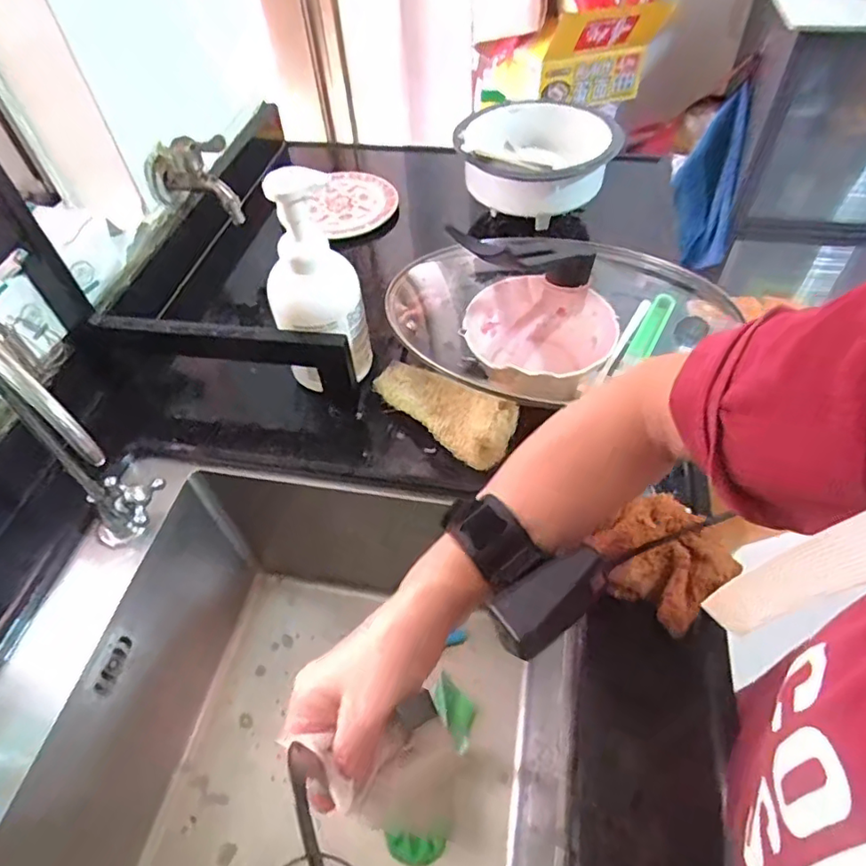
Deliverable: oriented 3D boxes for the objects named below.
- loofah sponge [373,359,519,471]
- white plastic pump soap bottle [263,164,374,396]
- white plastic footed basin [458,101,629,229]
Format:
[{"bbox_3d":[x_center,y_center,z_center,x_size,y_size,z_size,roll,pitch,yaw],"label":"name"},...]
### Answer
[{"bbox_3d":[0.009,-0.033,0.531,0.152,0.039,0.065,36,62,28],"label":"loofah sponge"},{"bbox_3d":[-0.103,-0.121,0.504,0.079,0.200,0.059,-11,52,-4],"label":"white plastic pump soap bottle"},{"bbox_3d":[0.129,-0.343,0.720,0.184,0.087,0.201,2,52,6],"label":"white plastic footed basin"}]

